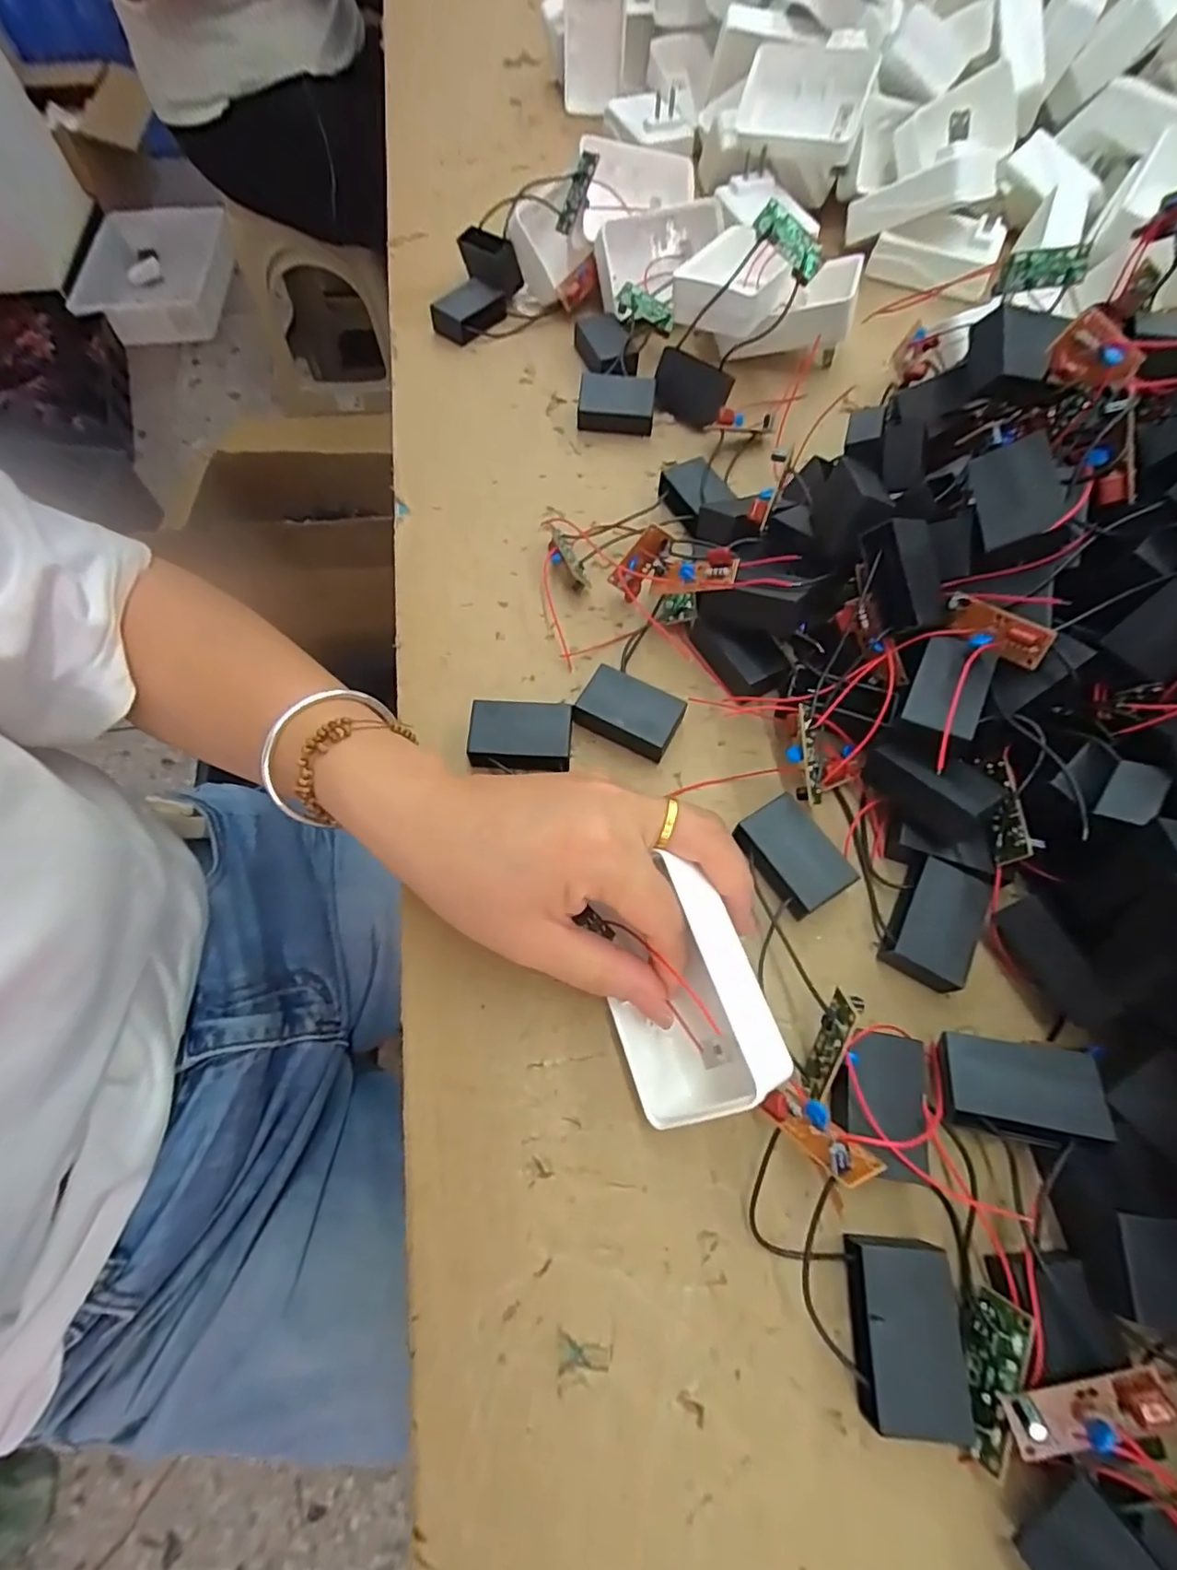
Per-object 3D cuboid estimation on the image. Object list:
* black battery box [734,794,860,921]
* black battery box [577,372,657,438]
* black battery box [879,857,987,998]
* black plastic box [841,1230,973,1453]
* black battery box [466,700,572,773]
[{"bbox_3d":[0.089,0.032,0.265,0.032,0.017,0.047,-31,69,-14],"label":"black battery box"},{"bbox_3d":[0.018,-0.241,0.385,0.047,0.025,0.026,5,65,2],"label":"black battery box"},{"bbox_3d":[0.144,0.058,0.254,0.031,0.017,0.048,30,69,13],"label":"black battery box"},{"bbox_3d":[0.102,0.178,0.198,0.033,0.018,0.049,3,65,1],"label":"black plastic box"},{"bbox_3d":[-0.032,-0.021,0.289,0.046,0.018,0.032,2,65,1],"label":"black battery box"}]

